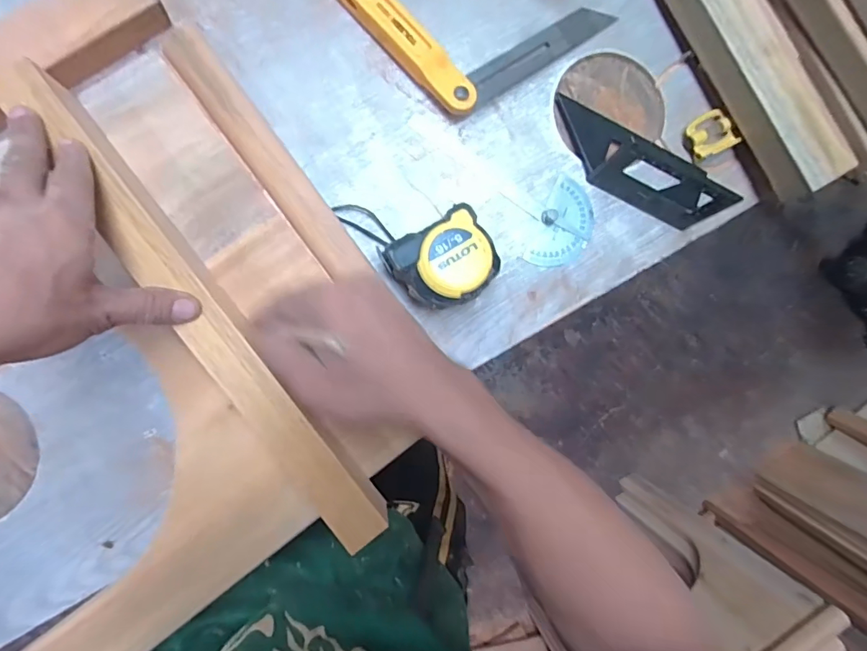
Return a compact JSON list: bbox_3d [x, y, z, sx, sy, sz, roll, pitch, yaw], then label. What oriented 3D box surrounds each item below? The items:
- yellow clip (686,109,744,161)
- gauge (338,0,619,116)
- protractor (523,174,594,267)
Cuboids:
[{"bbox_3d":[0.266,-0.185,0.456,0.046,0.017,0.041,-24,92,-7],"label":"yellow clip"},{"bbox_3d":[0.038,-0.291,0.427,0.202,0.027,0.158,-36,93,-7],"label":"gauge"},{"bbox_3d":[0.124,-0.093,0.440,0.050,0.009,0.086,24,86,-6],"label":"protractor"}]

